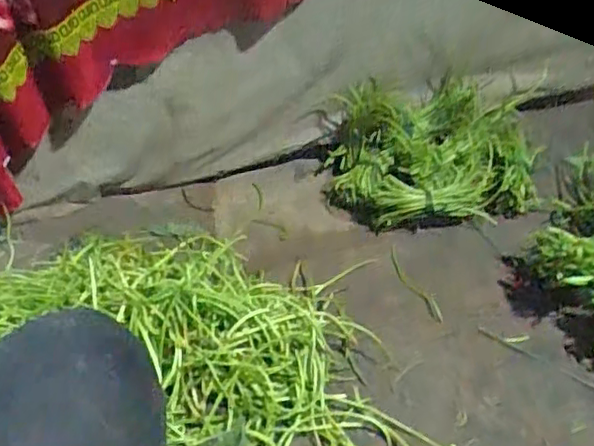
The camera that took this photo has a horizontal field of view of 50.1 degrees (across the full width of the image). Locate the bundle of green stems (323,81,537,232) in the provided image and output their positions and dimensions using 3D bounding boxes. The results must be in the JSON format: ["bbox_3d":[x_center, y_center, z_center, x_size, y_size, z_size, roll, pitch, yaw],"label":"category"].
[{"bbox_3d":[0.219,-0.114,1.045,0.326,0.127,0.242,-6,41,-1],"label":"bundle of green stems"}]

